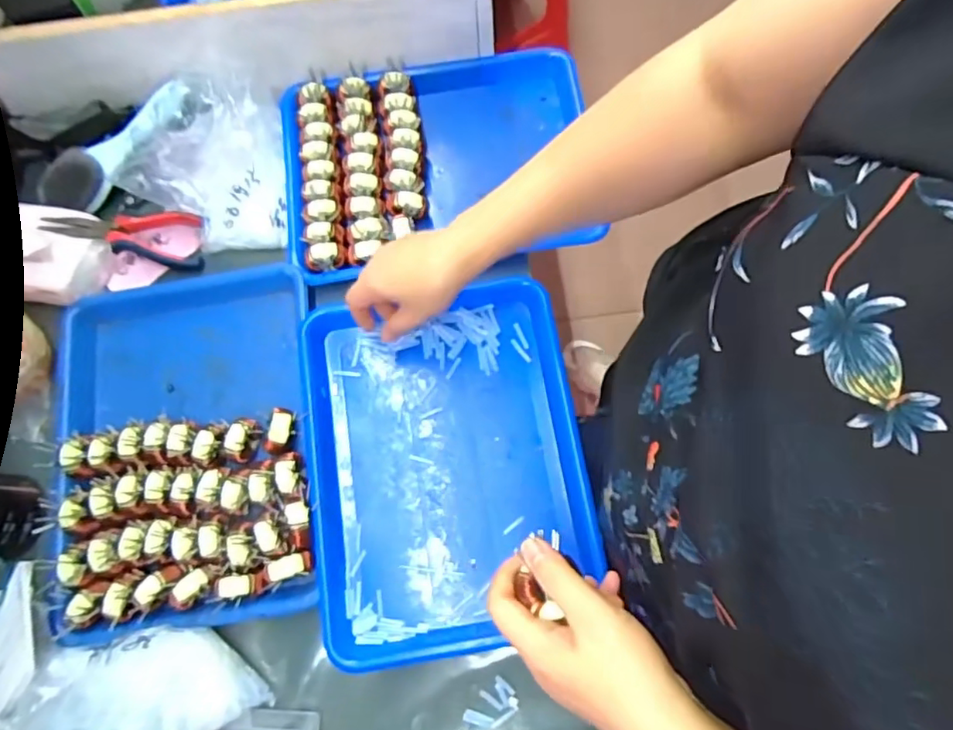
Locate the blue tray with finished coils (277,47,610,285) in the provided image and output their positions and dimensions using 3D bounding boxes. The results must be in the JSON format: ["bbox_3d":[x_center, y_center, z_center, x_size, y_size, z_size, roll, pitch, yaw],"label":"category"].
[{"bbox_3d":[-0.041,-0.224,0.629,0.331,0.069,0.235,-9,74,-1],"label":"blue tray with finished coils"}]

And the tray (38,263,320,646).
[{"bbox_3d":[-0.281,0.070,0.538,0.246,0.046,0.331,-7,74,0],"label":"tray"}]

